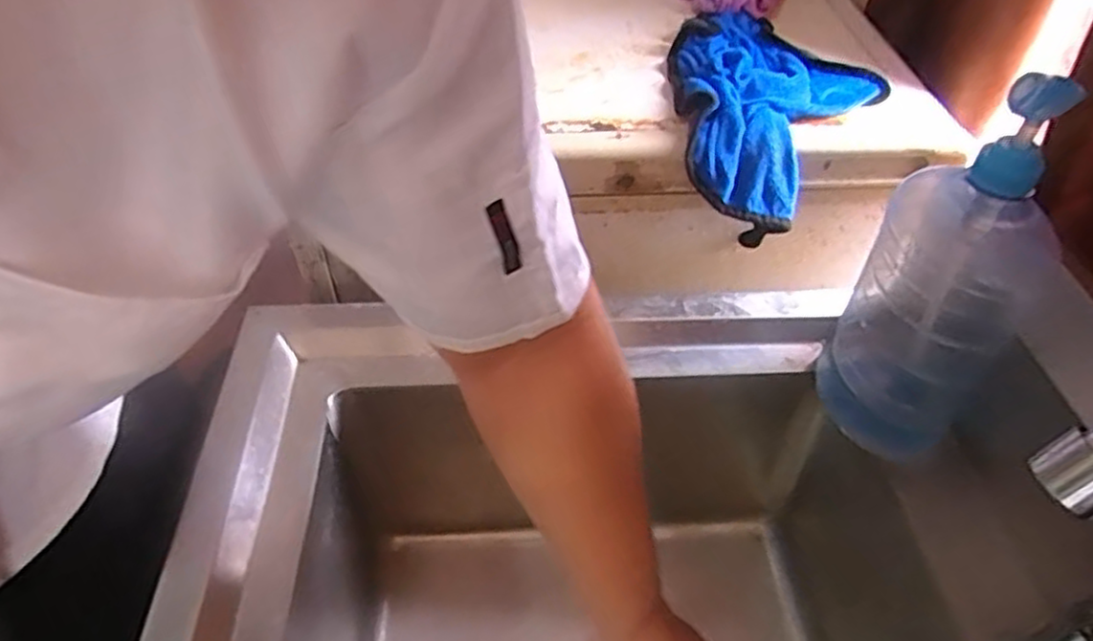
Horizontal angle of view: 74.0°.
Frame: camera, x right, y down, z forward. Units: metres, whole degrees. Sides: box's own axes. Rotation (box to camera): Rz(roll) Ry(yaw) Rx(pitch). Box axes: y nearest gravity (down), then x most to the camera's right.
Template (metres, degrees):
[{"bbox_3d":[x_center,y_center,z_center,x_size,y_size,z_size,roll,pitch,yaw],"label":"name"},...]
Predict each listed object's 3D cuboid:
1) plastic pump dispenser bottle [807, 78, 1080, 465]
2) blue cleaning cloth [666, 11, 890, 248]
[{"bbox_3d":[0.256,-0.022,0.473,0.101,0.257,0.085,26,50,22],"label":"plastic pump dispenser bottle"},{"bbox_3d":[0.177,-0.190,0.663,0.192,0.089,0.230,31,52,27],"label":"blue cleaning cloth"}]

